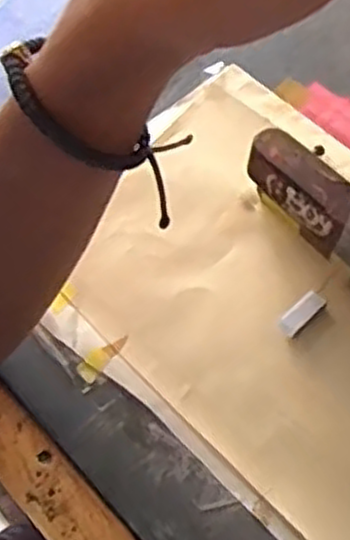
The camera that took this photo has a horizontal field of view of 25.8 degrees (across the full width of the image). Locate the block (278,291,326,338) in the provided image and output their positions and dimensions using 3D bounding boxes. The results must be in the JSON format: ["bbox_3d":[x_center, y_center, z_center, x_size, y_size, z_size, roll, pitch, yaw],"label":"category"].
[{"bbox_3d":[0.074,0.026,0.444,0.031,0.006,0.013,-41,70,-18],"label":"block"}]

